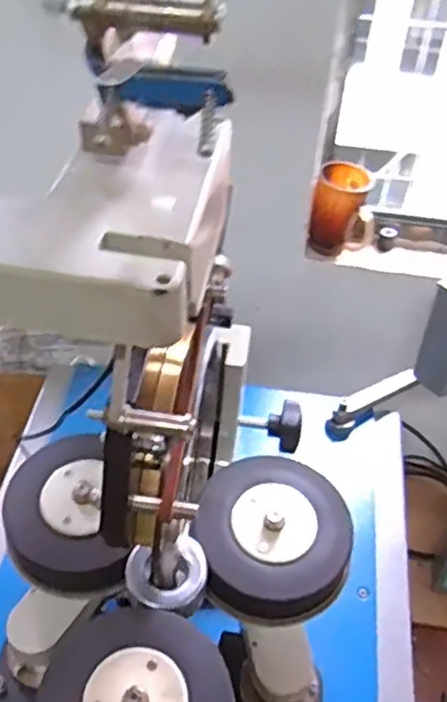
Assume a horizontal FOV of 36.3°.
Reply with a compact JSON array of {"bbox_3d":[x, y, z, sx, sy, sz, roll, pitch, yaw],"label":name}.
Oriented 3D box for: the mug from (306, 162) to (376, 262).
[{"bbox_3d":[0.179,-0.201,1.015,0.091,0.126,0.076,16,40,12],"label":"mug"}]

